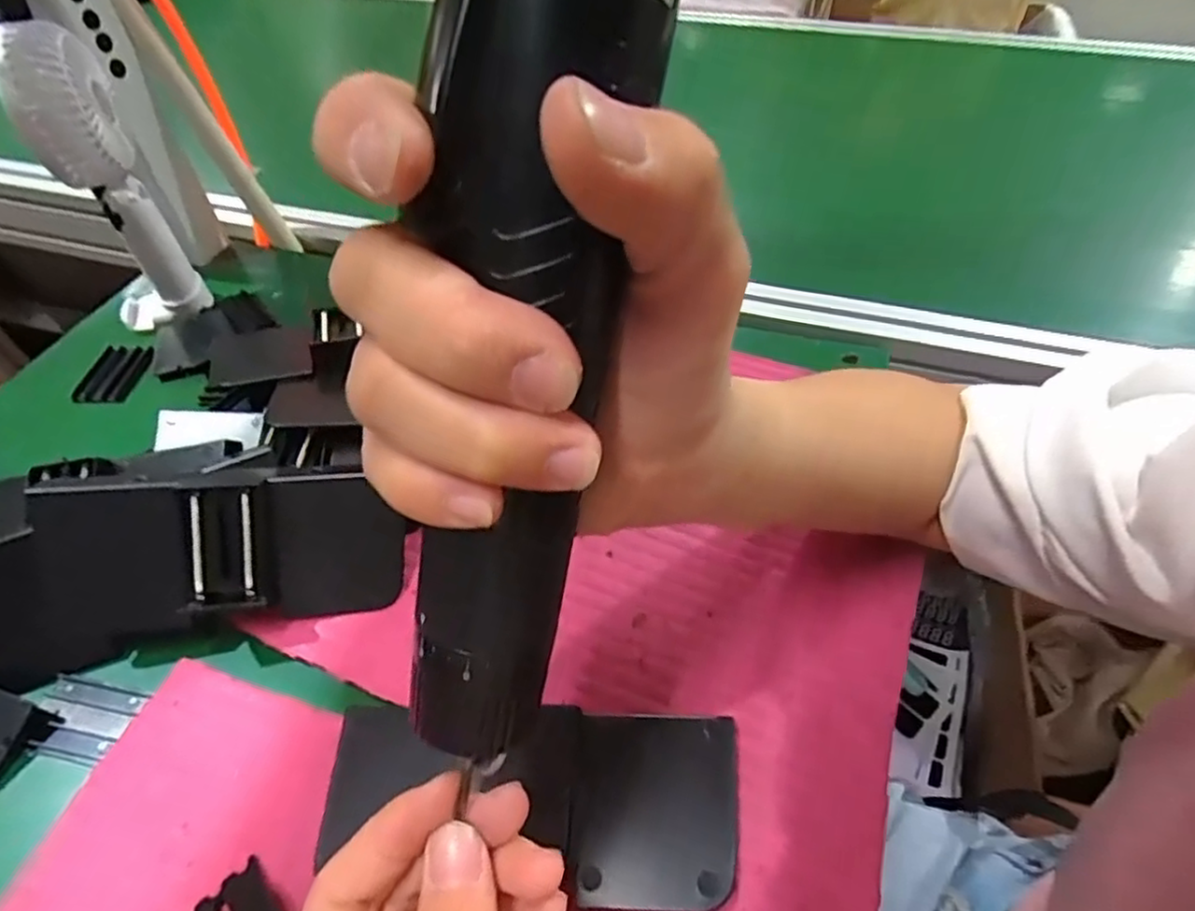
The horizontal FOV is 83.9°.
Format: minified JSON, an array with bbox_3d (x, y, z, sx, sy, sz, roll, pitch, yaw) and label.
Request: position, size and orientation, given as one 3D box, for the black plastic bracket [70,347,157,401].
[{"bbox_3d":[-0.347,-0.059,0.477,0.036,0.006,0.055,0,50,1],"label":"black plastic bracket"}]

